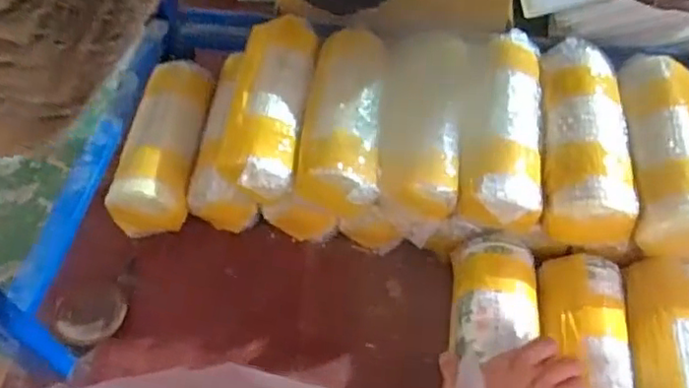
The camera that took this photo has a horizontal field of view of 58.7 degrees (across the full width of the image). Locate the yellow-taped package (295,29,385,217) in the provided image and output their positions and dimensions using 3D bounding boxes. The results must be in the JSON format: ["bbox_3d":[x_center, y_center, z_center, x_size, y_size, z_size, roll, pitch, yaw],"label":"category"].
[{"bbox_3d":[0.002,-0.097,0.770,0.095,0.070,0.259,3,55,3],"label":"yellow-taped package"}]

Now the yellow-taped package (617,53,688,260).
[{"bbox_3d":[0.379,-0.051,0.707,0.098,0.074,0.259,5,55,5],"label":"yellow-taped package"}]

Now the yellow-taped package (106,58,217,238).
[{"bbox_3d":[-0.237,-0.070,0.825,0.094,0.076,0.257,3,55,3],"label":"yellow-taped package"}]

